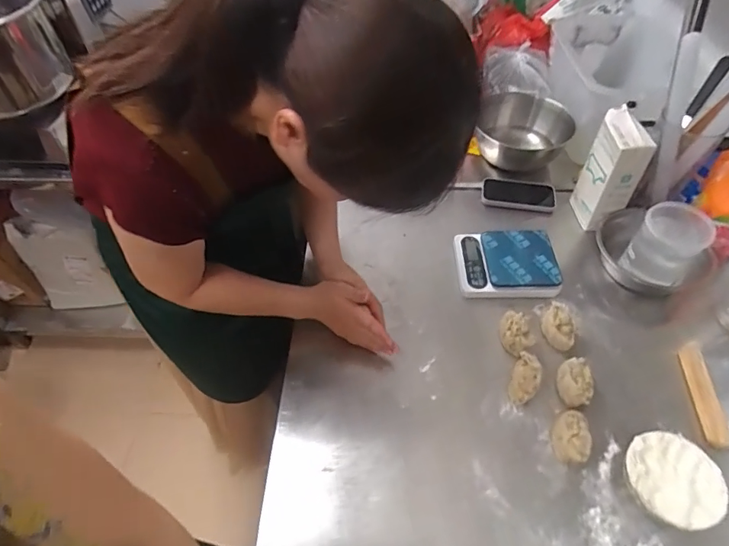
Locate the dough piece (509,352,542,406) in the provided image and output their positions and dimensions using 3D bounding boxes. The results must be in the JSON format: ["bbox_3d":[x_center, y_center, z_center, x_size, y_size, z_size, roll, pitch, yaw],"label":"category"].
[{"bbox_3d":[0.238,0.160,0.661,0.037,0.050,0.064,22,55,19],"label":"dough piece"}]

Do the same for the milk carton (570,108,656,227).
[{"bbox_3d":[0.454,-0.177,0.826,0.068,0.206,0.105,2,51,4],"label":"milk carton"}]

